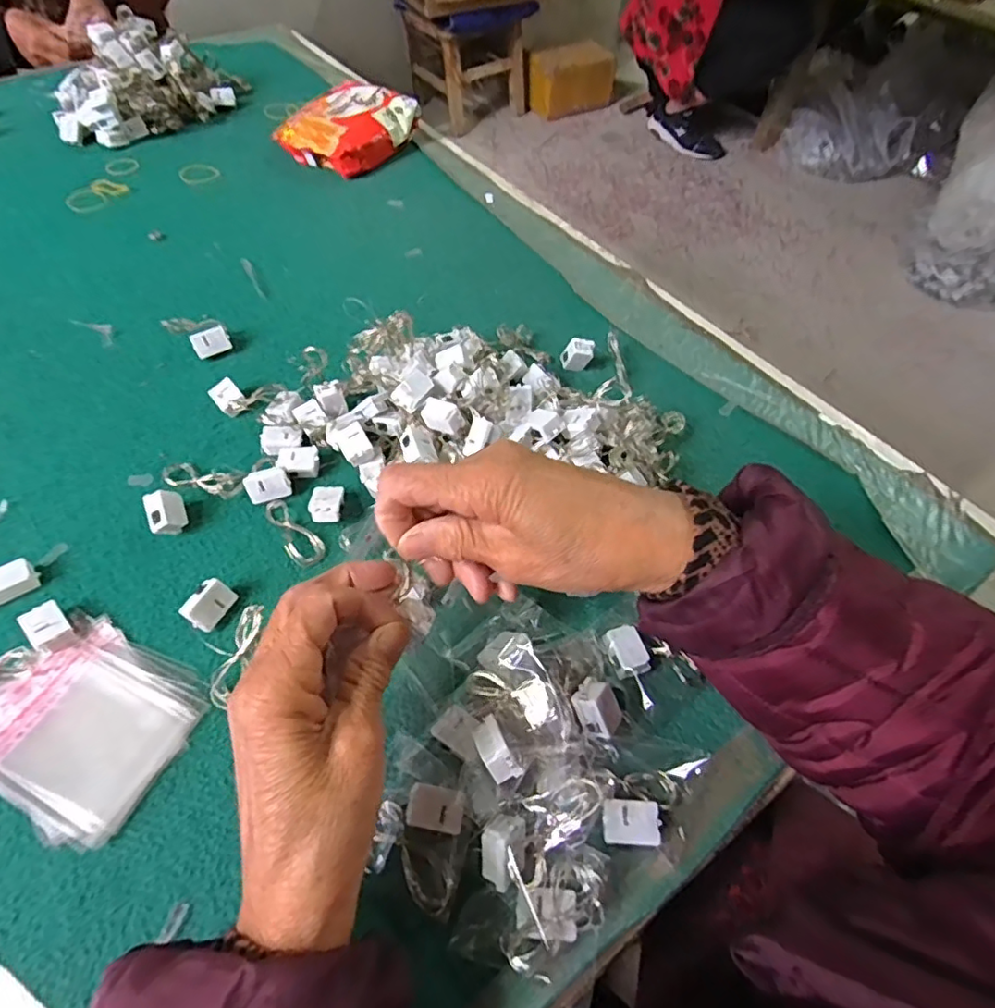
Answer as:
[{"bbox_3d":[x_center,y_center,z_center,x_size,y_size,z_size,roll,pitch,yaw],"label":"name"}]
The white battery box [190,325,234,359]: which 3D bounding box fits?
[{"bbox_3d":[-0.235,-0.133,0.474,0.029,0.021,0.009,-26,26,-20],"label":"white battery box"}]

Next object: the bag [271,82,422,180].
[{"bbox_3d":[-0.175,-0.439,0.672,0.127,0.044,0.142,32,60,18],"label":"bag"}]

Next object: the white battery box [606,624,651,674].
[{"bbox_3d":[0.075,0.084,0.329,0.017,0.013,0.027,-19,59,-15],"label":"white battery box"}]

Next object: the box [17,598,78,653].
[{"bbox_3d":[-0.261,0.073,0.335,0.019,0.015,0.028,-36,64,-24],"label":"box"}]

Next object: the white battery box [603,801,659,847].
[{"bbox_3d":[0.066,0.158,0.285,0.028,0.011,0.019,3,56,-1],"label":"white battery box"}]

